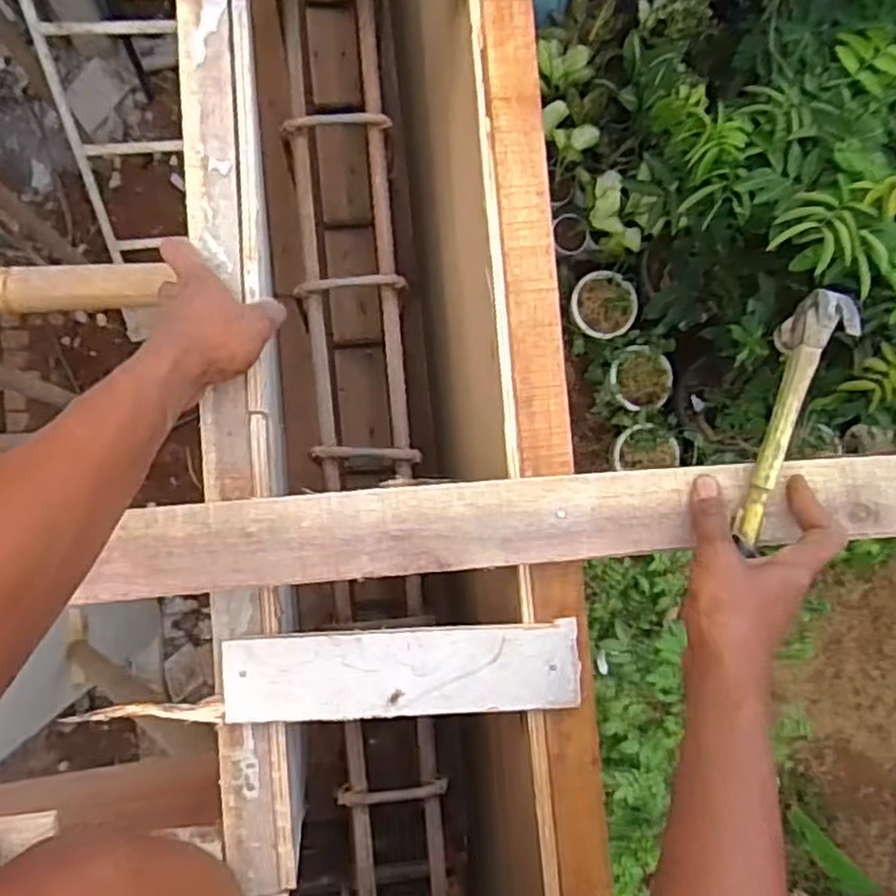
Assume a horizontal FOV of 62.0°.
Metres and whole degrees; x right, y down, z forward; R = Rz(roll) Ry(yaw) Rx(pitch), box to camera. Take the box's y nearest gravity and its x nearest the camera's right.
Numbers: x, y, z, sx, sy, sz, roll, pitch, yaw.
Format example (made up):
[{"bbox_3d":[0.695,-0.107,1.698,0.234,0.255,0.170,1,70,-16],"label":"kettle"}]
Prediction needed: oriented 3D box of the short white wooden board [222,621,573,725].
[{"bbox_3d":[-0.034,0.164,0.540,0.254,0.007,0.062,-4,89,3],"label":"short white wooden board"}]

